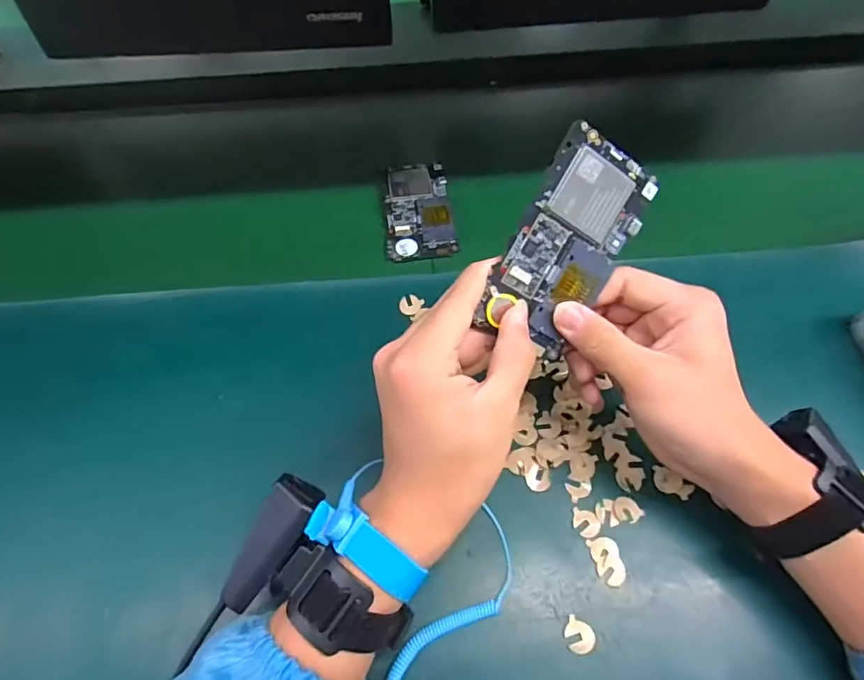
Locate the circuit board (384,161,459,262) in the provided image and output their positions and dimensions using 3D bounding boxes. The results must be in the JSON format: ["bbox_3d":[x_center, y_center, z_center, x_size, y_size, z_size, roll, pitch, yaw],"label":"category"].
[{"bbox_3d":[-0.013,-0.128,0.505,0.063,0.012,0.123,-7,54,0],"label":"circuit board"}]

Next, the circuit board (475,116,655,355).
[{"bbox_3d":[0.079,-0.055,0.299,0.063,0.006,0.120,25,96,-16],"label":"circuit board"}]

